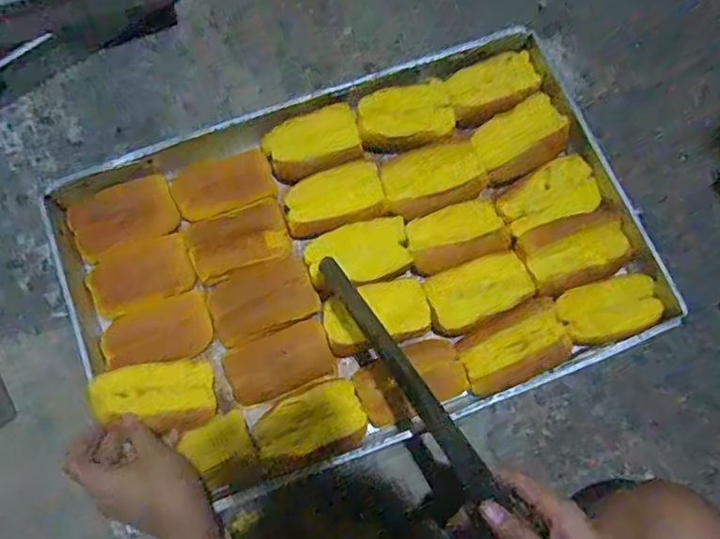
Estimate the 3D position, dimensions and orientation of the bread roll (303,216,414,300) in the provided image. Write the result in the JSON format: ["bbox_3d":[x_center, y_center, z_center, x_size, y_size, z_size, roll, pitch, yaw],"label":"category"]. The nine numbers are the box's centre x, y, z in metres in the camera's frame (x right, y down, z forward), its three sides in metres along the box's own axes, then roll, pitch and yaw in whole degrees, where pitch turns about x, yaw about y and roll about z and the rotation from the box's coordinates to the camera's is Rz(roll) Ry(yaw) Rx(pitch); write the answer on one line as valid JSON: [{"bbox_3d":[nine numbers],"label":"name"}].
[{"bbox_3d":[-0.001,-0.014,0.652,0.118,0.030,0.068,-16,75,-4],"label":"bread roll"}]

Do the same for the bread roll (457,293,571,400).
[{"bbox_3d":[0.168,0.086,0.626,0.117,0.033,0.074,-23,75,-6],"label":"bread roll"}]

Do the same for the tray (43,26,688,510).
[{"bbox_3d":[-0.011,-0.011,0.649,0.620,0.066,0.407,-20,75,-5],"label":"tray"}]

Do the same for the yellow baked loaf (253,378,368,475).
[{"bbox_3d":[-0.054,0.169,0.612,0.117,0.031,0.077,-23,75,-6],"label":"yellow baked loaf"}]

